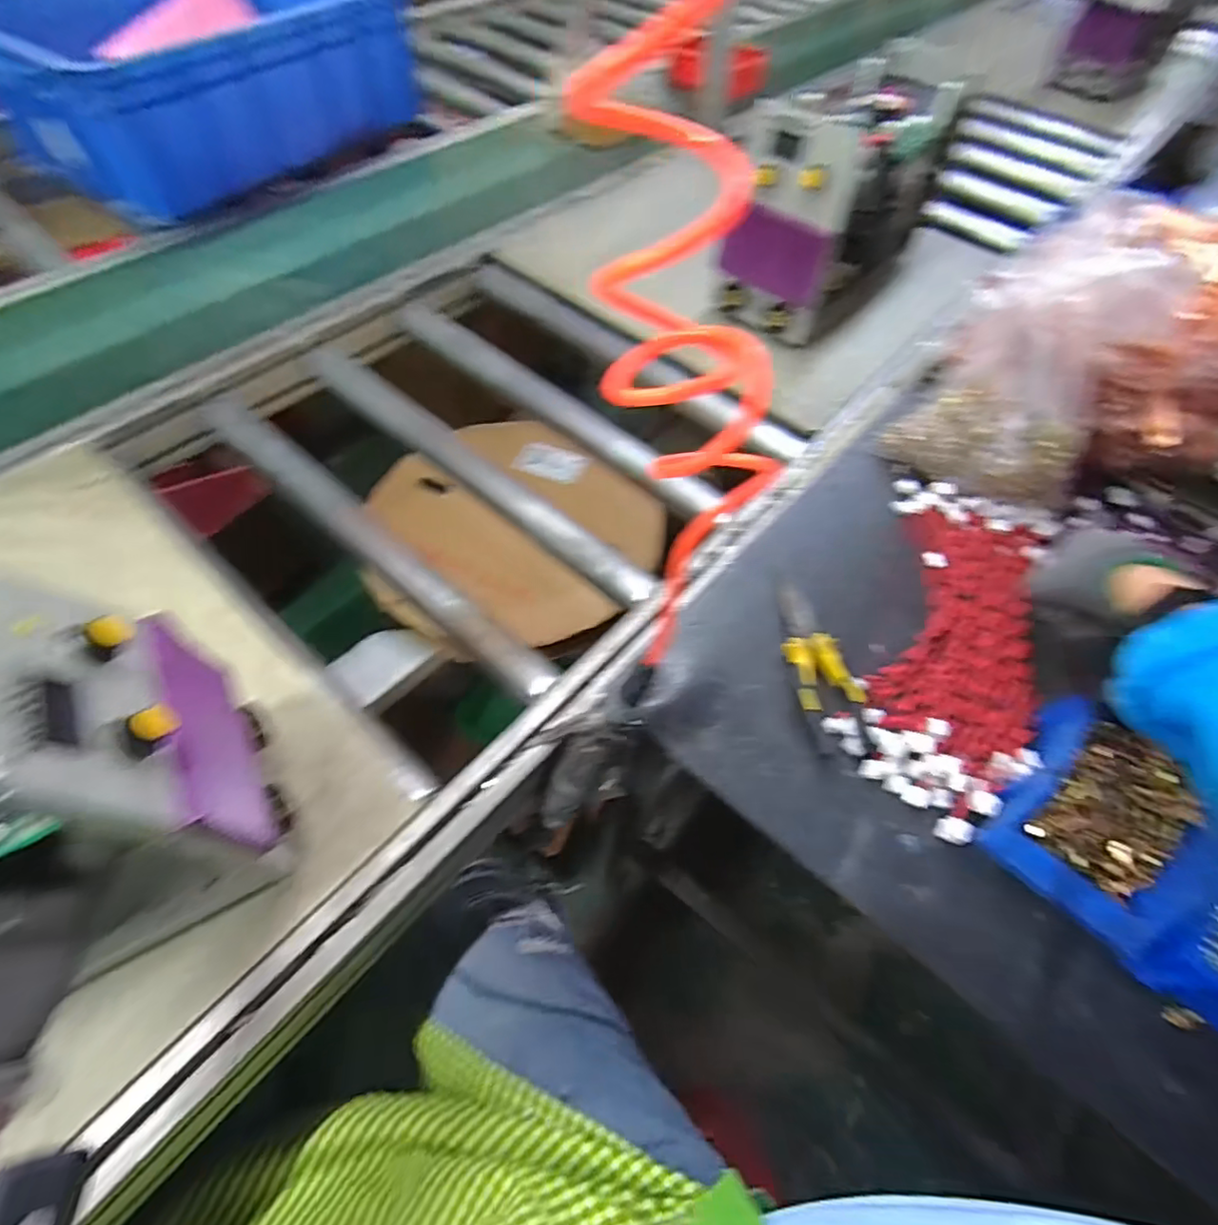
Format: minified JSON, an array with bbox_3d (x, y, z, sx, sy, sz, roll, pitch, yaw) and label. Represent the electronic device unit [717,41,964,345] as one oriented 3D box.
[{"bbox_3d":[0.318,-0.566,0.820,0.169,0.259,0.351,35,65,17],"label":"electronic device unit"}]

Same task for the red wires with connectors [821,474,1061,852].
[{"bbox_3d":[0.325,0.009,0.556,0.152,0.017,0.377,23,62,11],"label":"red wires with connectors"}]

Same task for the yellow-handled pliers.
[{"bbox_3d":[0.190,0.042,0.542,0.053,0.019,0.173,-3,60,-4],"label":"yellow-handled pliers"}]

